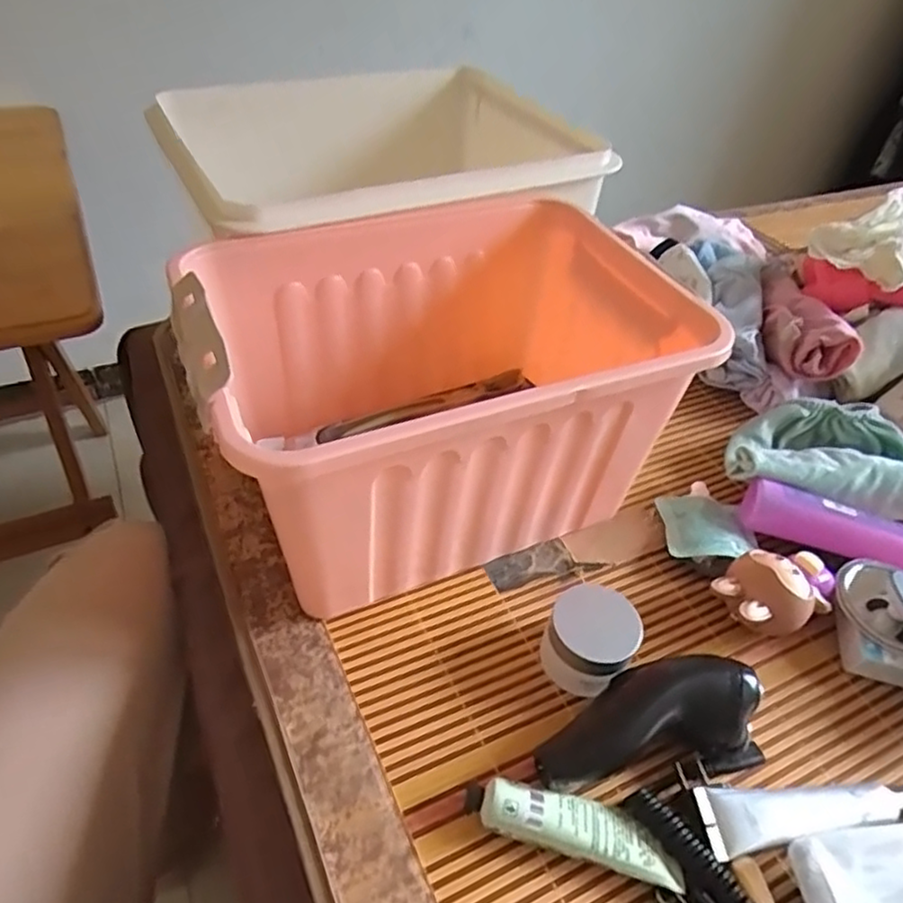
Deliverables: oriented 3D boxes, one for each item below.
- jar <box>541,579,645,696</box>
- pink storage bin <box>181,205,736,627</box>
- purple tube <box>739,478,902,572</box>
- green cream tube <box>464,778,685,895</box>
[{"bbox_3d":[0.087,0.116,0.409,0.050,0.045,0.050,3,45,-3],"label":"jar"},{"bbox_3d":[-0.006,-0.039,0.463,0.297,0.189,0.223,-15,48,-19],"label":"pink storage bin"},{"bbox_3d":[0.317,0.066,0.472,0.204,0.031,0.034,16,46,11],"label":"purple tube"},{"bbox_3d":[0.063,0.190,0.338,0.109,0.023,0.028,13,45,8],"label":"green cream tube"}]

